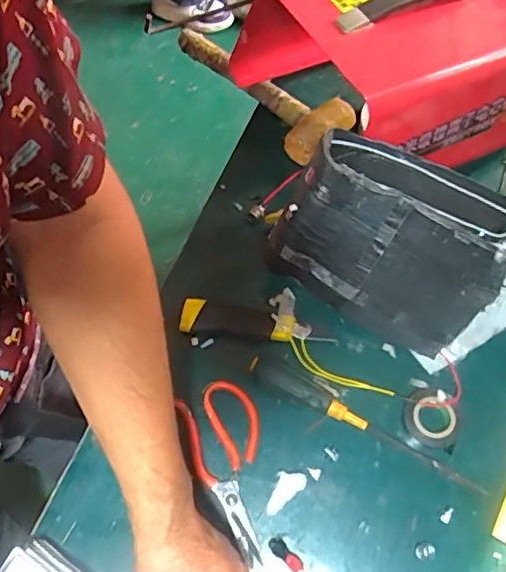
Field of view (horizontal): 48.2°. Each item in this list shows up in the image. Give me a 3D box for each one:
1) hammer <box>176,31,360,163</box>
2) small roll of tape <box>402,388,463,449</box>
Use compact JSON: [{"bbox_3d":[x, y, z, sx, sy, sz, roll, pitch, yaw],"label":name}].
[{"bbox_3d":[-0.002,-0.275,0.764,0.290,0.037,0.091,41,72,18],"label":"hammer"},{"bbox_3d":[0.184,0.136,0.579,0.059,0.023,0.054,0,65,1],"label":"small roll of tape"}]

